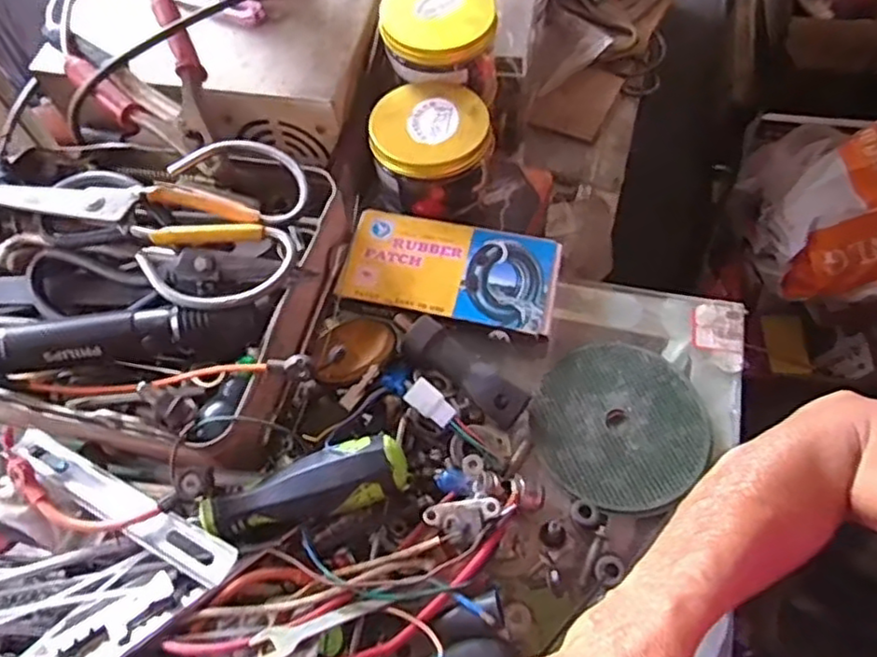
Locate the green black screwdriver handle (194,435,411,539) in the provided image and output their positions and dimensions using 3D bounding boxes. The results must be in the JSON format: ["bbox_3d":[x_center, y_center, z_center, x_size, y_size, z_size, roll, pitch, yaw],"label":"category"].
[{"bbox_3d":[-0.070,0.084,0.349,0.105,0.026,0.032,-16,62,-7],"label":"green black screwdriver handle"}]

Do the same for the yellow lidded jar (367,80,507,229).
[{"bbox_3d":[0.001,-0.120,0.479,0.085,0.072,0.080,-1,61,2],"label":"yellow lidded jar"}]

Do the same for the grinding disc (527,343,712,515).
[{"bbox_3d":[0.110,0.056,0.403,0.101,0.005,0.103,-1,61,2],"label":"grinding disc"}]

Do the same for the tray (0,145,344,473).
[{"bbox_3d":[-0.197,-0.032,0.409,0.268,0.064,0.206,10,62,8],"label":"tray"}]

